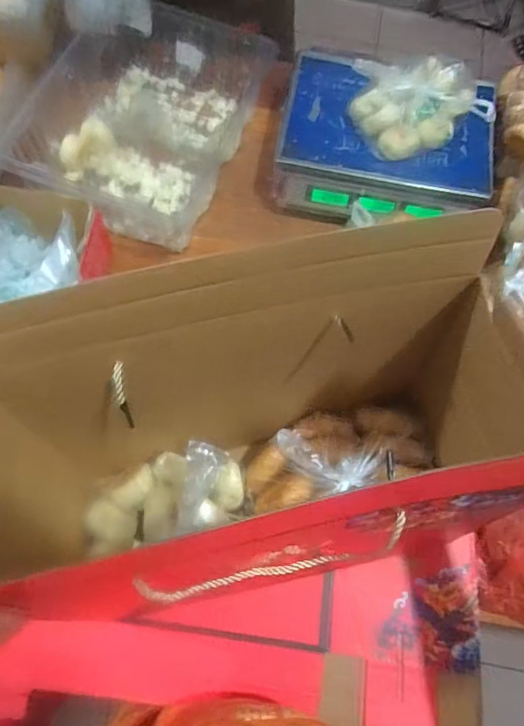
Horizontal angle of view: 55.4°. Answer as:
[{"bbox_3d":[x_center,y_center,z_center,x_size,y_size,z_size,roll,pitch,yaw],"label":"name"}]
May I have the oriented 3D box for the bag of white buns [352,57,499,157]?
[{"bbox_3d":[0.236,-0.384,0.748,0.178,0.070,0.122,-16,72,-8],"label":"bag of white buns"}]

